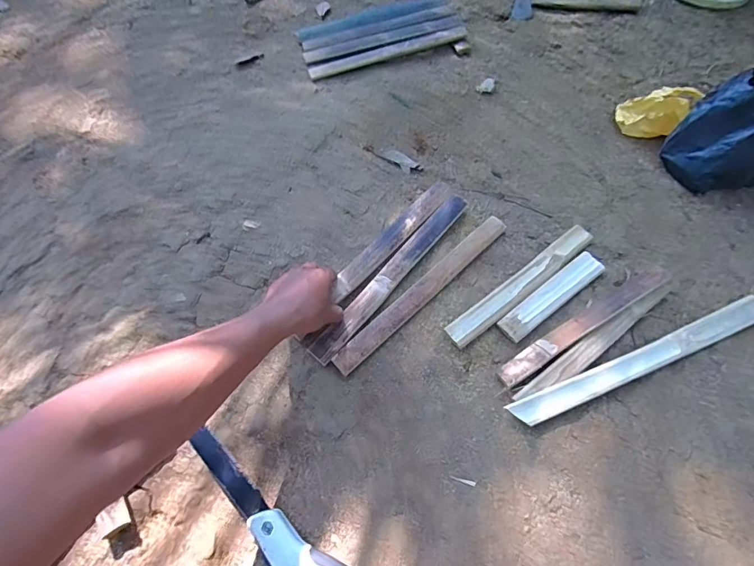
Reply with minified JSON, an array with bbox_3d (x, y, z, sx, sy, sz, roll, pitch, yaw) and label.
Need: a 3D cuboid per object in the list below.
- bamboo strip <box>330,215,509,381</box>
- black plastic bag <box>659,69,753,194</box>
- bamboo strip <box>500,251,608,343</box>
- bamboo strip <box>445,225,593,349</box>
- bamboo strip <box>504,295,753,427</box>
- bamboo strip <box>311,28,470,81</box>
[{"bbox_3d":[0.074,0.007,0.636,0.350,0.010,0.034,-40,80,-20],"label":"bamboo strip"},{"bbox_3d":[0.586,-0.253,0.649,0.160,0.222,0.145,-20,63,-10],"label":"black plastic bag"},{"bbox_3d":[0.261,0.018,0.626,0.191,0.013,0.040,-35,66,-17],"label":"bamboo strip"},{"bbox_3d":[0.219,0.000,0.639,0.282,0.018,0.039,-35,66,-17],"label":"bamboo strip"},{"bbox_3d":[0.370,0.106,0.582,0.409,0.011,0.037,-21,61,-10],"label":"bamboo strip"},{"bbox_3d":[0.026,-0.494,0.904,0.347,0.017,0.036,-19,63,-10],"label":"bamboo strip"}]

